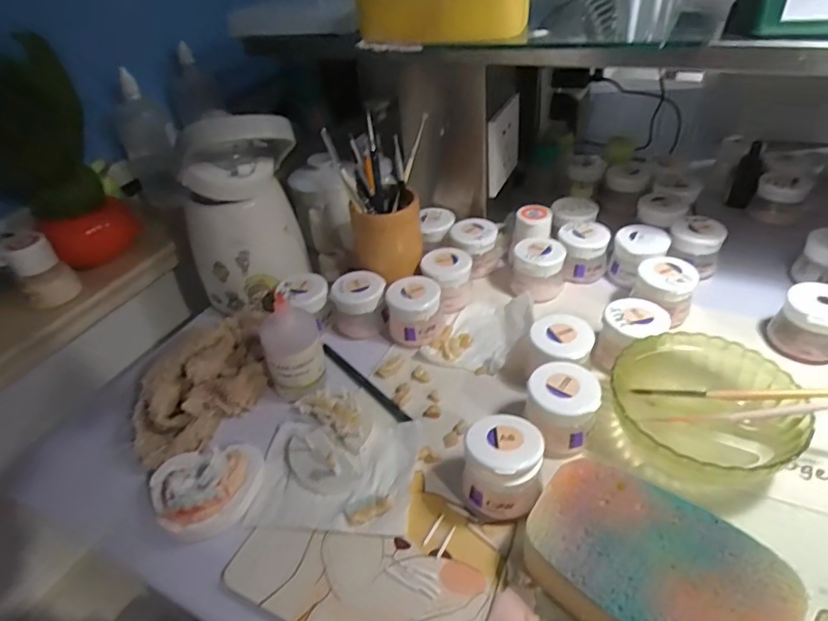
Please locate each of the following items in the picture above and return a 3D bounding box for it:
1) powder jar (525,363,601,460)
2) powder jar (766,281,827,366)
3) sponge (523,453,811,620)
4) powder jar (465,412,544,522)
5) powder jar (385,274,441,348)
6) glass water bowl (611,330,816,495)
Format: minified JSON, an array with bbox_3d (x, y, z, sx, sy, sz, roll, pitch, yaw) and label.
[{"bbox_3d":[0.108,0.073,0.378,0.049,0.044,0.051,-4,40,3],"label":"powder jar"},{"bbox_3d":[0.336,0.010,0.432,0.052,0.049,0.048,-4,40,3],"label":"powder jar"},{"bbox_3d":[0.133,0.152,0.294,0.136,0.037,0.097,22,48,30],"label":"sponge"},{"bbox_3d":[0.060,0.107,0.347,0.047,0.057,0.049,-4,40,3],"label":"powder jar"},{"bbox_3d":[0.001,0.001,0.489,0.049,0.046,0.052,-4,40,3],"label":"powder jar"},{"bbox_3d":[0.201,0.075,0.369,0.125,0.048,0.118,-4,40,3],"label":"glass water bowl"}]

